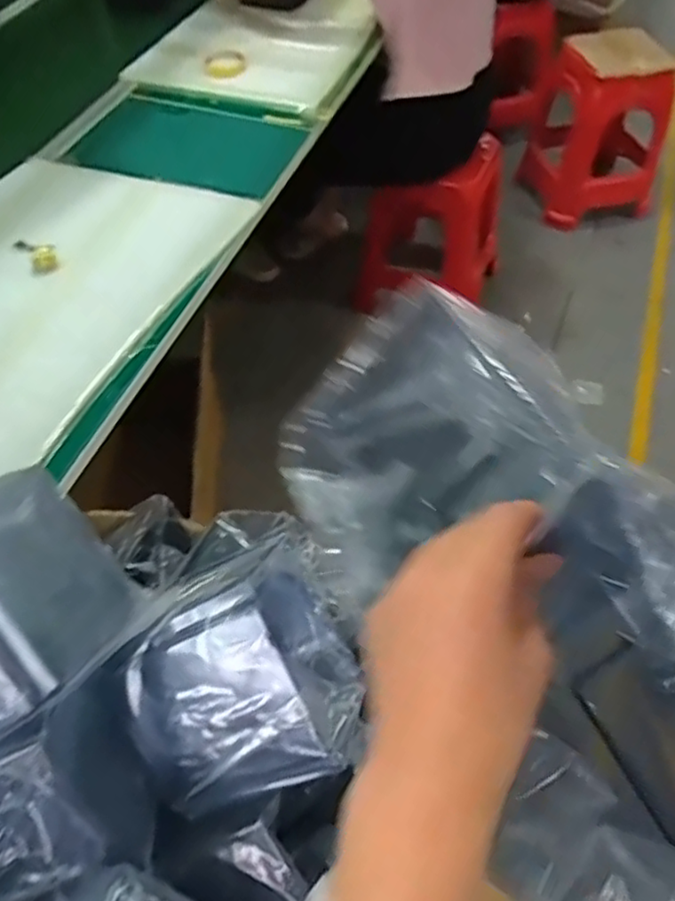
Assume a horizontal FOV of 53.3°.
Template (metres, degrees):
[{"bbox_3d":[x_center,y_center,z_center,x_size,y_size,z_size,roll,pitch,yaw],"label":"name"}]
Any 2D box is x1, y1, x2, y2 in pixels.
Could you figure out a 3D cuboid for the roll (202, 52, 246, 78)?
[{"bbox_3d":[-0.233,-0.797,1.395,0.087,0.022,0.087,-1,55,2],"label":"roll"}]

